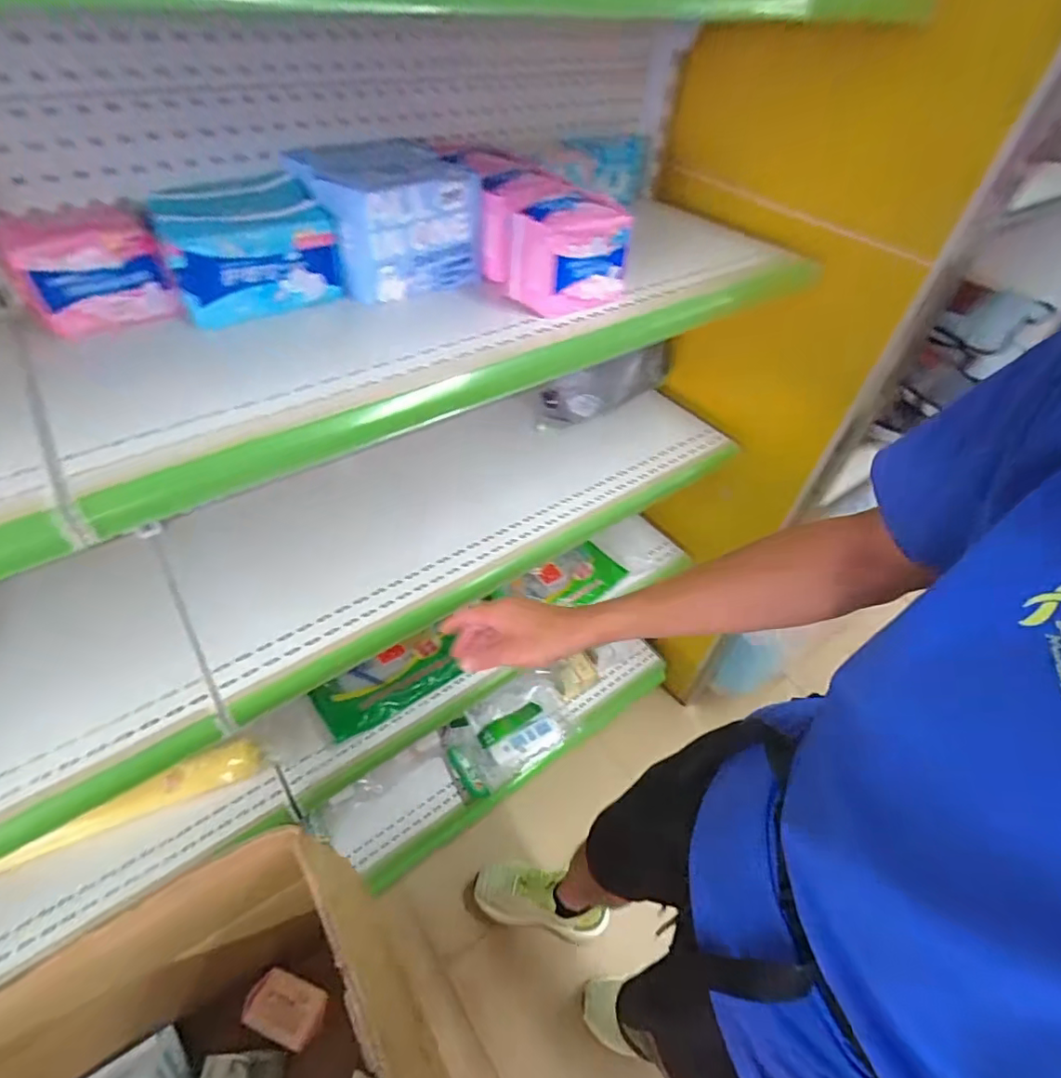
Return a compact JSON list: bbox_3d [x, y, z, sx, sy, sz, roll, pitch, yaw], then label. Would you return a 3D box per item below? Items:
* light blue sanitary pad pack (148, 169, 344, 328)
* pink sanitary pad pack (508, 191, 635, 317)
[{"bbox_3d":[-0.293,-0.306,0.581,0.158,0.090,0.126,-19,52,-20],"label":"light blue sanitary pad pack"},{"bbox_3d":[0.042,-0.324,0.621,0.135,0.090,0.089,-26,55,-25],"label":"pink sanitary pad pack"}]

